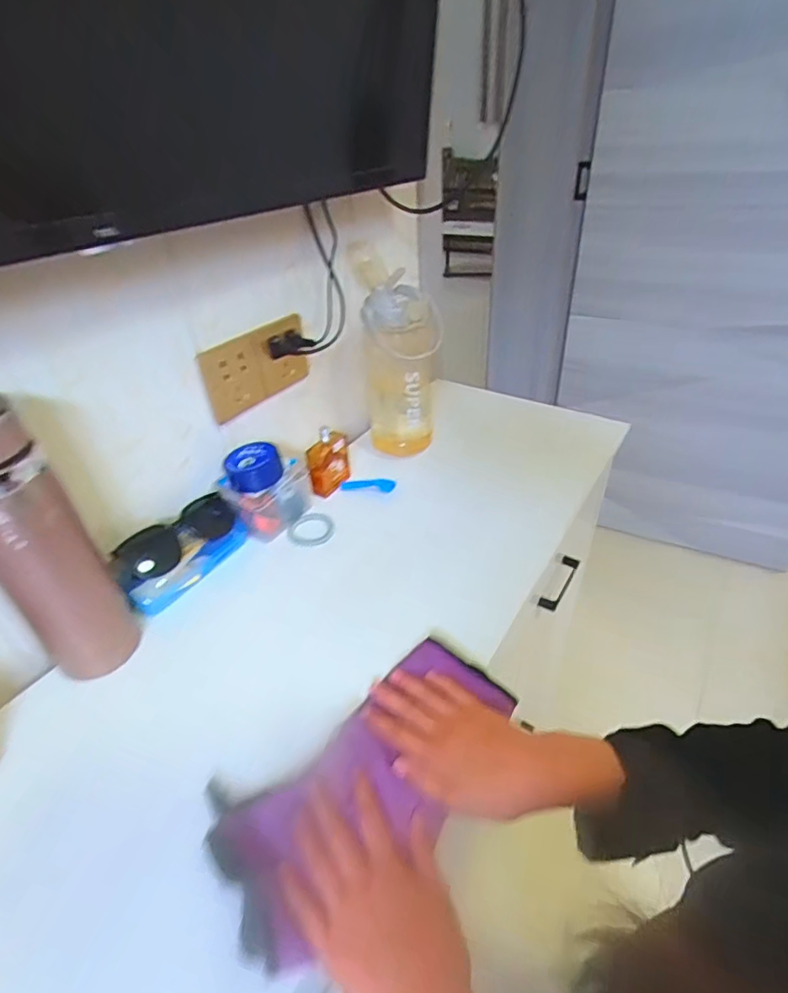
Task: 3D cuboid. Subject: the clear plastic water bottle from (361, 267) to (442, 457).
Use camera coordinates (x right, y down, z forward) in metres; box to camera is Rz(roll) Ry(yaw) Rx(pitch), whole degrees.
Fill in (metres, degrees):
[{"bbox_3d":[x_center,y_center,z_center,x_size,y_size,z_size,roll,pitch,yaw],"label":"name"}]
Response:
[{"bbox_3d":[0.016,-0.185,0.783,0.109,0.242,0.104,-7,37,-4],"label":"clear plastic water bottle"}]

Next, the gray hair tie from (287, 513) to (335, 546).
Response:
[{"bbox_3d":[-0.112,0.043,0.690,0.060,0.015,0.059,-3,37,2],"label":"gray hair tie"}]

